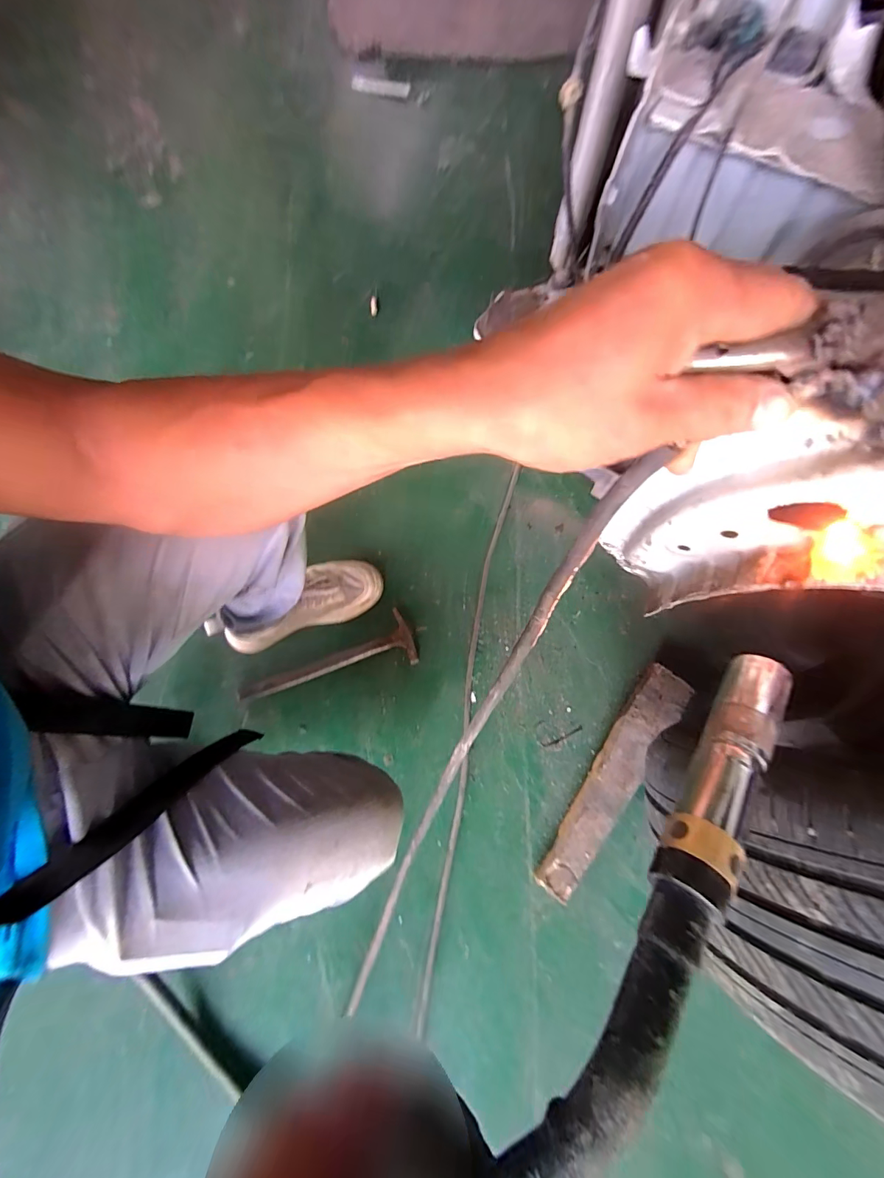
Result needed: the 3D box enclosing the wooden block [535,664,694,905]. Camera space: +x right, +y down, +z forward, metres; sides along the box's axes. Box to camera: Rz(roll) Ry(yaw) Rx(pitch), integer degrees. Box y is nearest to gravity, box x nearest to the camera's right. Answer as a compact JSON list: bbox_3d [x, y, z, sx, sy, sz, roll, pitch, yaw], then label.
[{"bbox_3d":[0.270,0.293,0.688,0.074,0.041,0.380,33,77,9],"label":"wooden block"}]

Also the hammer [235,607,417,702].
[{"bbox_3d":[-0.193,0.119,0.747,0.291,0.030,0.088,-16,75,-4],"label":"hammer"}]

